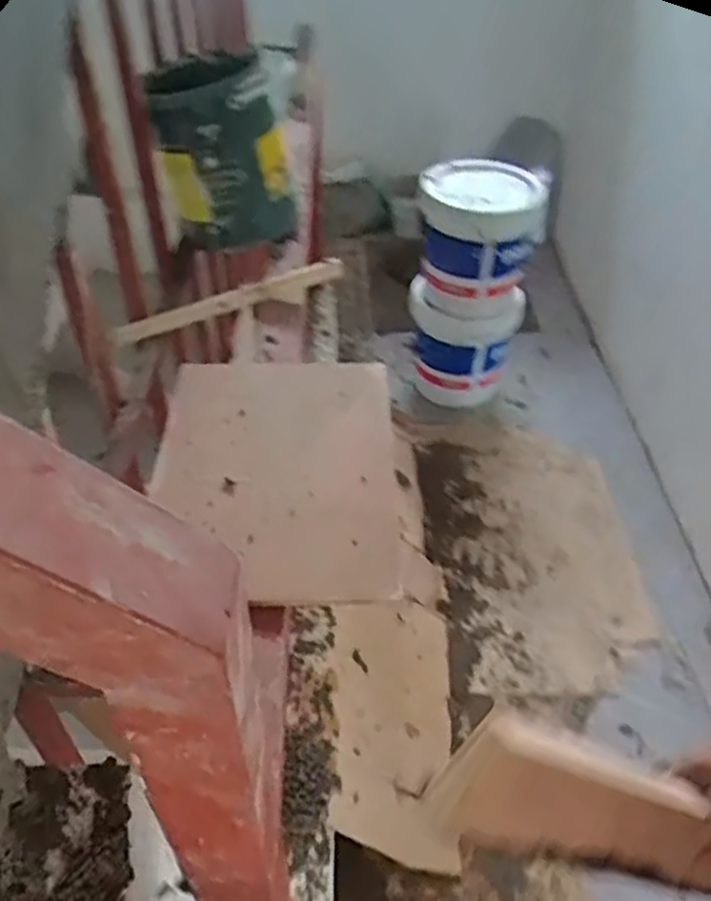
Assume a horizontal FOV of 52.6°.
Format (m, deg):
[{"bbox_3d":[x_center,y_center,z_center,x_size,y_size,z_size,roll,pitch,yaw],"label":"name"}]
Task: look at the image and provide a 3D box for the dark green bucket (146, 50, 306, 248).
[{"bbox_3d":[-0.164,-0.388,0.910,0.183,0.217,0.172,-5,44,-7],"label":"dark green bucket"}]

